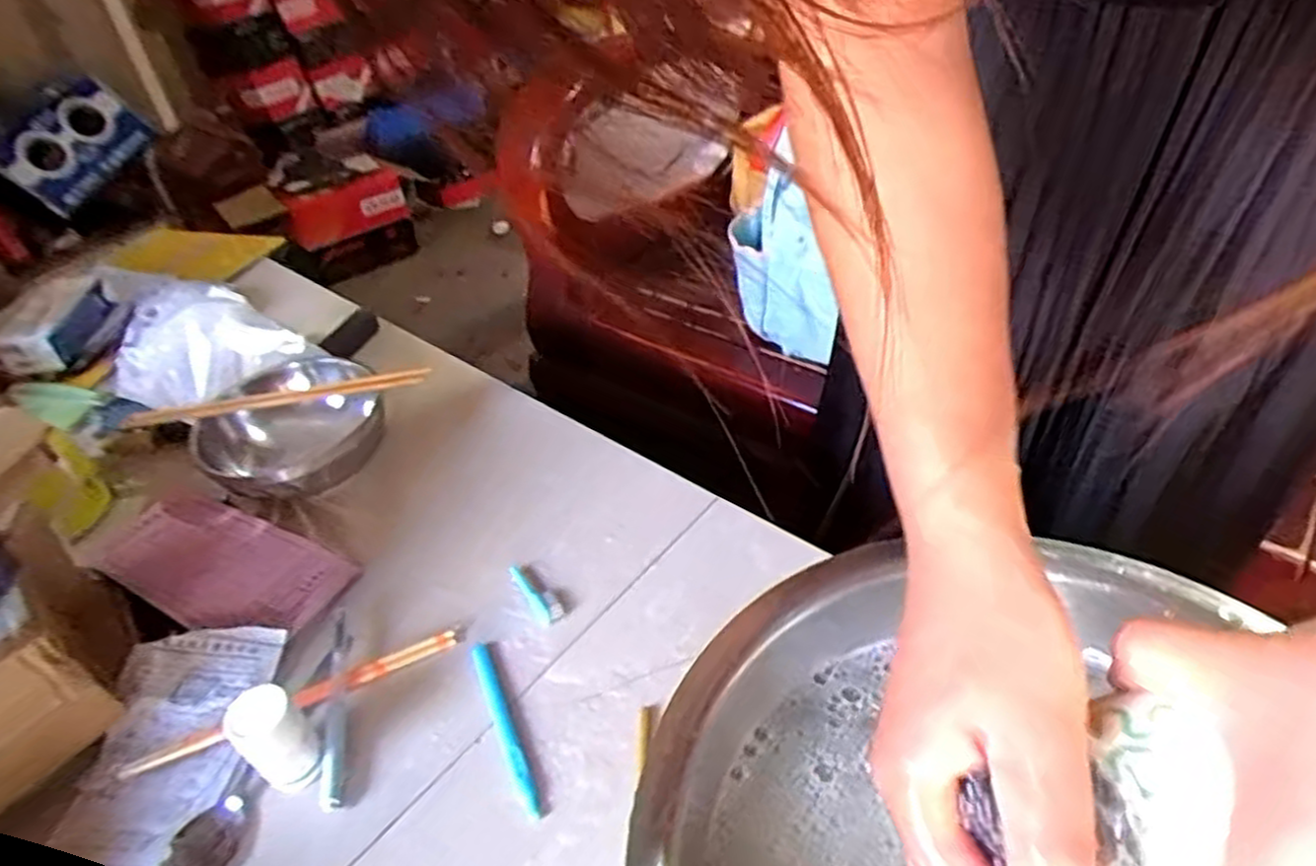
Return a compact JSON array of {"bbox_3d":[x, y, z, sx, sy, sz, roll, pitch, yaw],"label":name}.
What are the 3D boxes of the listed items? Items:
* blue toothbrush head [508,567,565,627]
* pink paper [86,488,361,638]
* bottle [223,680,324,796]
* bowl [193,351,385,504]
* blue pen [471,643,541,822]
[{"bbox_3d":[-0.086,0.111,0.534,0.017,0.012,0.057,-26,44,-22],"label":"blue toothbrush head"},{"bbox_3d":[-0.326,0.098,0.564,0.190,0.027,0.091,13,44,23],"label":"pink paper"},{"bbox_3d":[-0.216,0.173,0.431,0.030,0.064,0.032,22,48,31],"label":"bottle"},{"bbox_3d":[-0.301,0.006,0.641,0.143,0.071,0.139,-4,40,4],"label":"bowl"},{"bbox_3d":[-0.092,0.174,0.459,0.012,0.007,0.122,-20,42,-15],"label":"blue pen"}]

